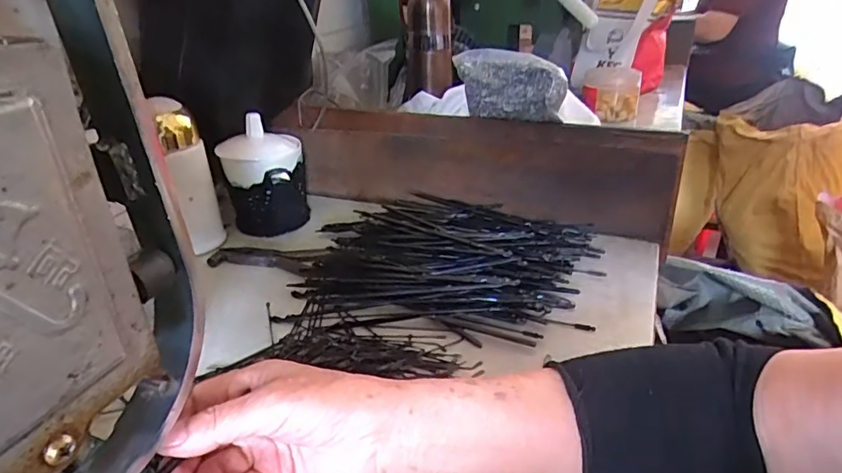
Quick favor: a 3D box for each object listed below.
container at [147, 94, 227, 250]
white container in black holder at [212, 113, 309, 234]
[{"bbox_3d":[-0.236,-0.062,0.550,0.041,0.158,0.036,-12,29,-19],"label":"container"},{"bbox_3d":[-0.173,-0.064,0.589,0.086,0.109,0.080,-5,28,-6],"label":"white container in black holder"}]

